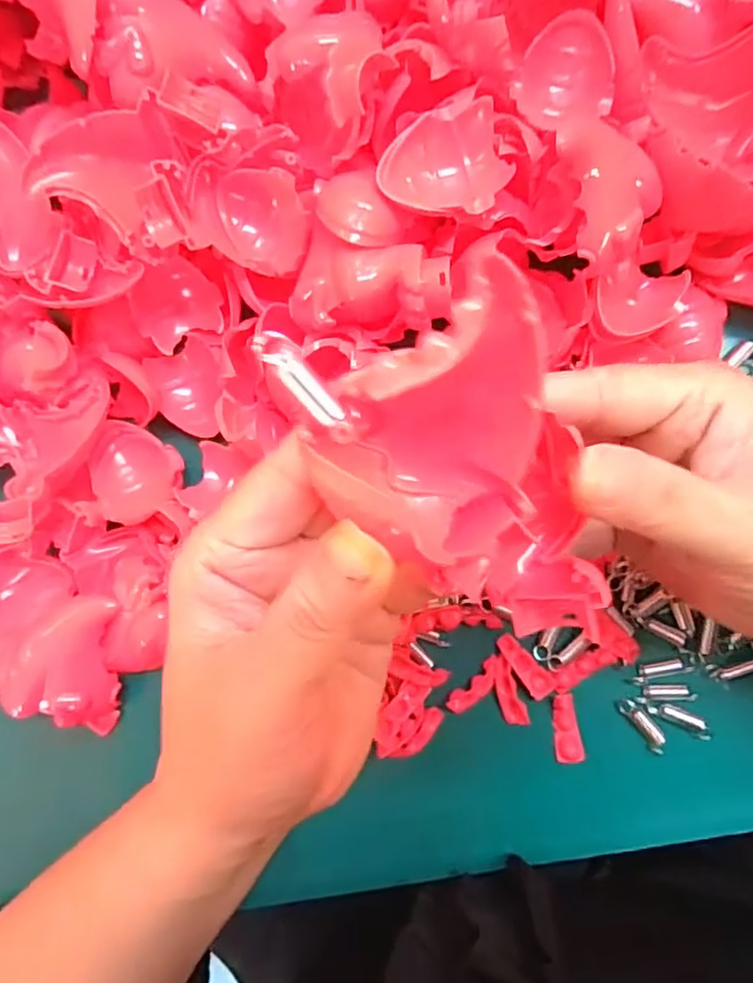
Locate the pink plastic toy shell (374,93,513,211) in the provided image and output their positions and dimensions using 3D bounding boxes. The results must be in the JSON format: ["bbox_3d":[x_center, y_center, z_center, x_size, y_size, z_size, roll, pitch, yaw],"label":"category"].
[{"bbox_3d":[0.025,-0.122,0.224,0.046,0.013,0.038,-18,84,3],"label":"pink plastic toy shell"}]

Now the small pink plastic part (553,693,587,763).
[{"bbox_3d":[0.083,0.102,0.256,0.012,0.006,0.029,-6,84,4],"label":"small pink plastic part"}]

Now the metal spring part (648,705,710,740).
[{"bbox_3d":[0.129,0.096,0.249,0.026,0.004,0.007,25,87,6],"label":"metal spring part"}]

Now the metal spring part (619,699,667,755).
[{"bbox_3d":[0.114,0.100,0.250,0.009,0.004,0.025,-41,83,0],"label":"metal spring part"}]

